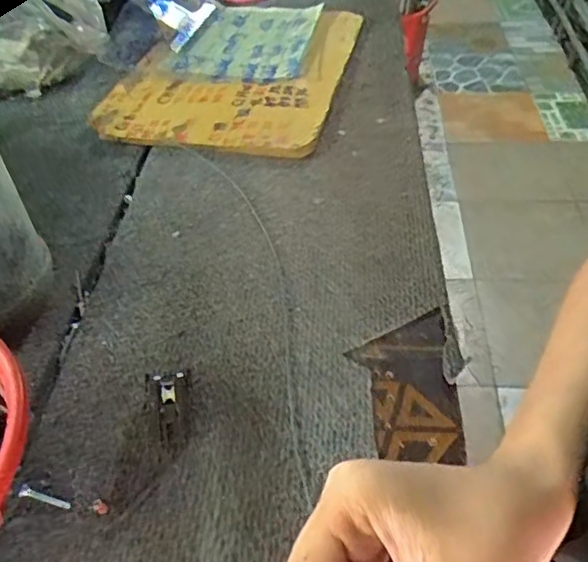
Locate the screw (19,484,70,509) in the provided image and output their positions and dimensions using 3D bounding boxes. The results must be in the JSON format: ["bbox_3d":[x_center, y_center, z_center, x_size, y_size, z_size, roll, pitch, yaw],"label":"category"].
[{"bbox_3d":[-0.138,0.120,0.335,0.030,0.004,0.007,14,47,14],"label":"screw"}]

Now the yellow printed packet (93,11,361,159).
[{"bbox_3d":[-0.067,-0.236,0.681,0.242,0.010,0.309,5,43,13],"label":"yellow printed packet"}]

